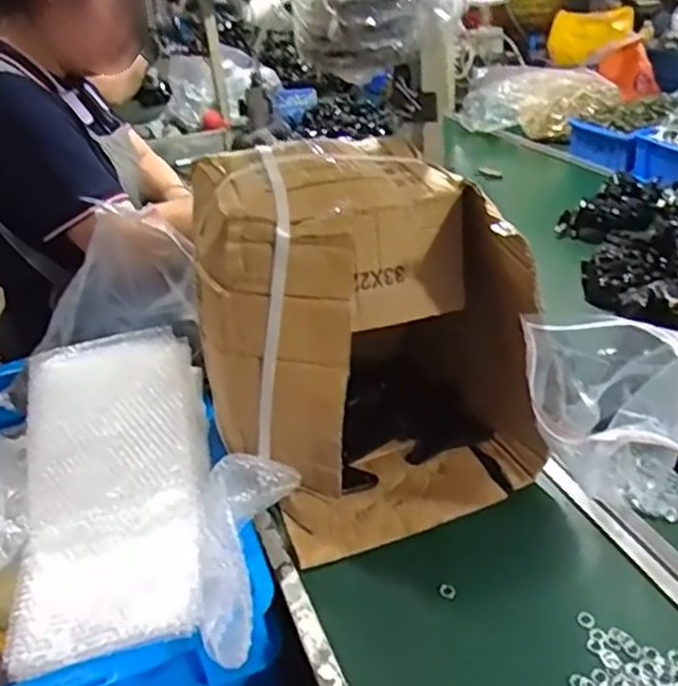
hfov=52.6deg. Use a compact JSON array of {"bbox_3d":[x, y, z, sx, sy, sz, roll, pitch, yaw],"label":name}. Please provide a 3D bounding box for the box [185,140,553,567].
[{"bbox_3d":[0.029,-0.009,0.668,0.297,0.310,0.230,-16,31,-15],"label":"box"}]

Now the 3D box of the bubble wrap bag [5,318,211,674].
[{"bbox_3d":[-0.204,0.121,0.620,0.161,0.035,0.300,-14,52,-4],"label":"bubble wrap bag"}]

